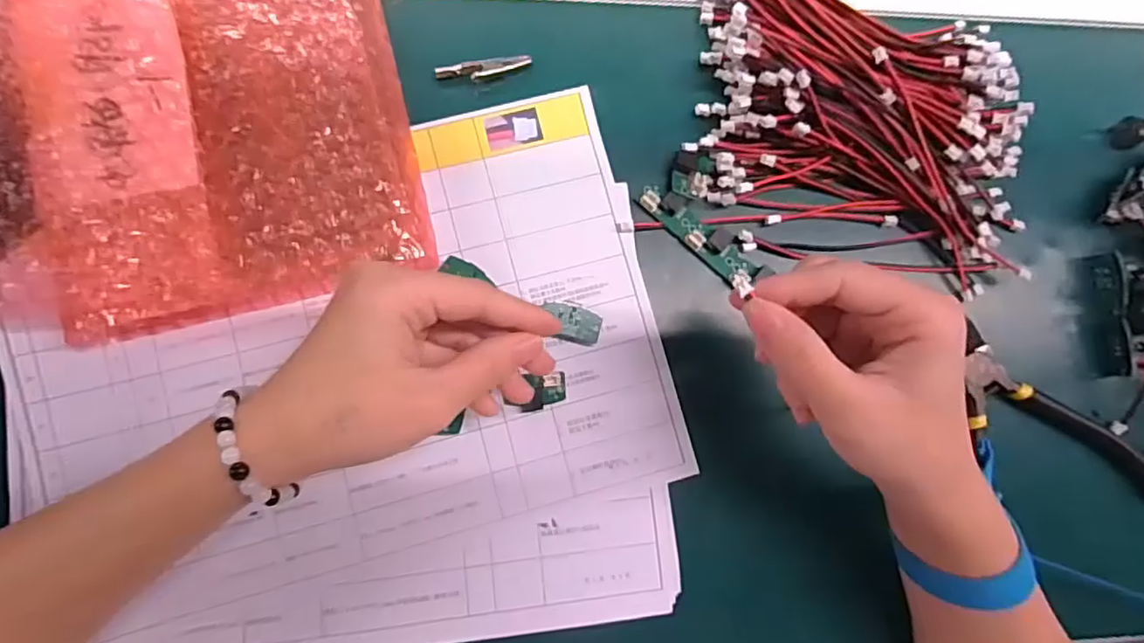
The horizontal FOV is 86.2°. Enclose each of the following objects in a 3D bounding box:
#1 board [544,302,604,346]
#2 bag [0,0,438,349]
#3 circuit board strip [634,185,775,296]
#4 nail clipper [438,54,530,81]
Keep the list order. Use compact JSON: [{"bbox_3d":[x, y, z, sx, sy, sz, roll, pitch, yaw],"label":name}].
[{"bbox_3d":[0.000,0.000,0.304,0.029,0.005,0.018,15,84,-4],"label":"board"},{"bbox_3d":[-0.169,-0.113,0.285,0.167,0.045,0.214,-12,86,-6],"label":"bag"},{"bbox_3d":[0.067,-0.045,0.319,0.074,0.010,0.020,39,83,-2],"label":"circuit board strip"},{"bbox_3d":[-0.046,-0.132,0.318,0.049,0.005,0.011,-15,87,-6],"label":"nail clipper"}]

